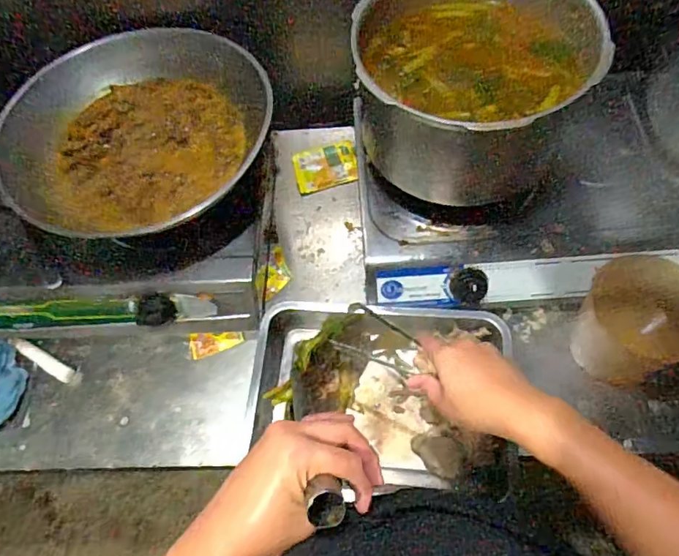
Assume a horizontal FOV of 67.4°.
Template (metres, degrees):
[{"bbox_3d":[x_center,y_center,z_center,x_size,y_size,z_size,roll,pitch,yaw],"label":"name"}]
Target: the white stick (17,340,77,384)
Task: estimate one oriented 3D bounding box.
[{"bbox_3d":[-0.451,0.127,0.777,0.110,0.017,0.023,23,66,15],"label":"white stick"}]

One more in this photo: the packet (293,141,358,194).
[{"bbox_3d":[-0.022,-0.200,0.915,0.115,0.005,0.093,-13,62,-3],"label":"packet"}]

